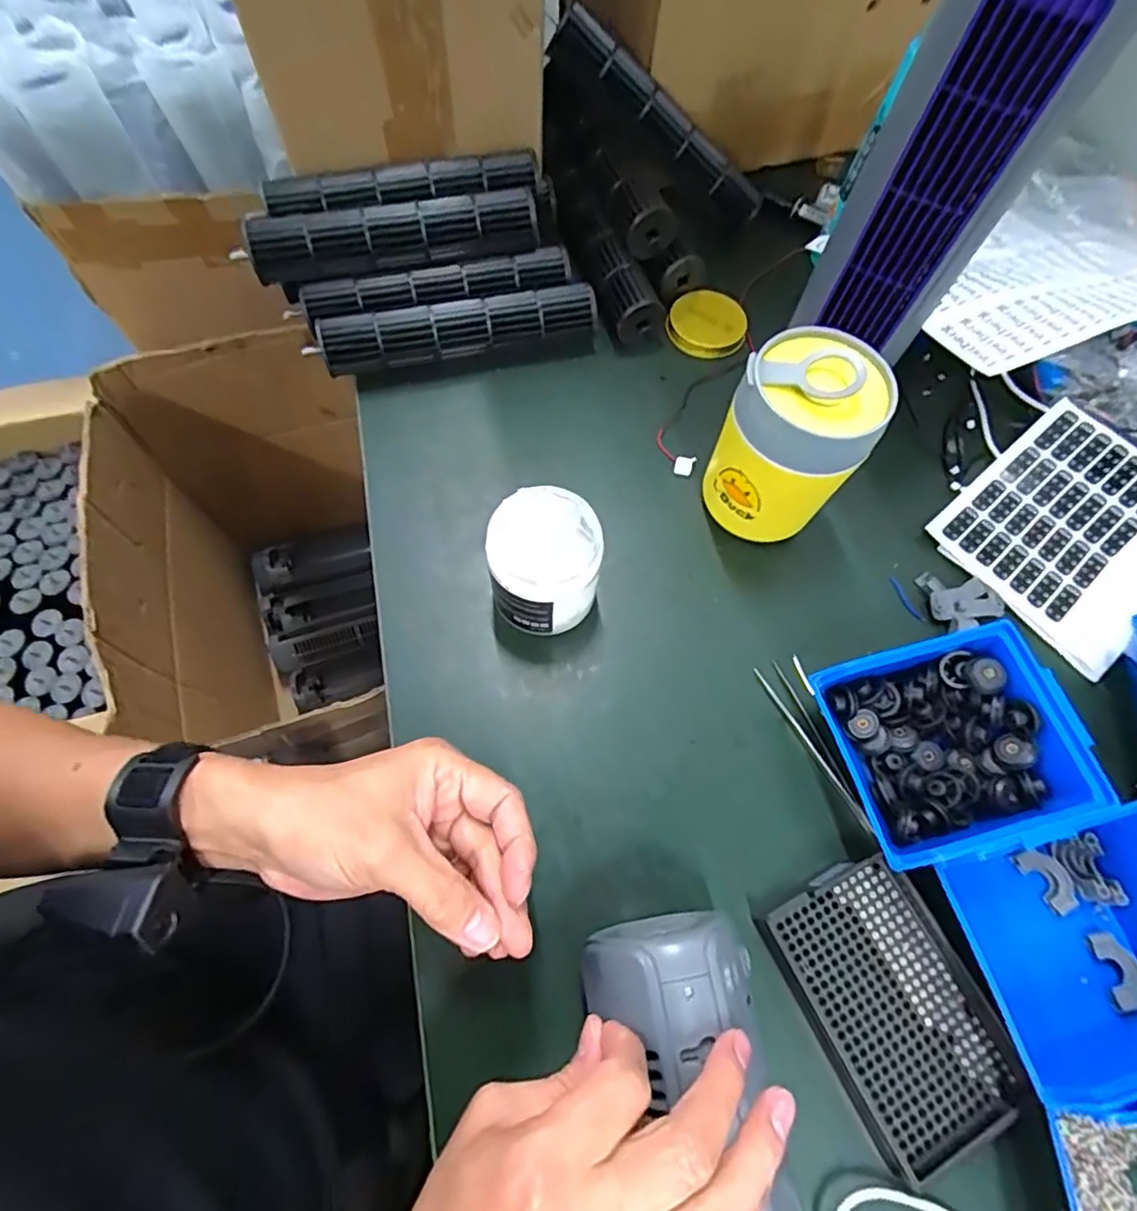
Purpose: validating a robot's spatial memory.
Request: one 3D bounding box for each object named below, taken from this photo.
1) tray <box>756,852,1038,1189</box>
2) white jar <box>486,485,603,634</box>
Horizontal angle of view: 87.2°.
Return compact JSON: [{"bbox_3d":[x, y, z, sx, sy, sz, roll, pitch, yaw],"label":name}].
[{"bbox_3d":[0.181,0.219,0.334,0.094,0.015,0.133,-25,71,-13],"label":"tray"},{"bbox_3d":[-0.014,-0.028,0.401,0.068,0.083,0.076,9,67,1],"label":"white jar"}]

